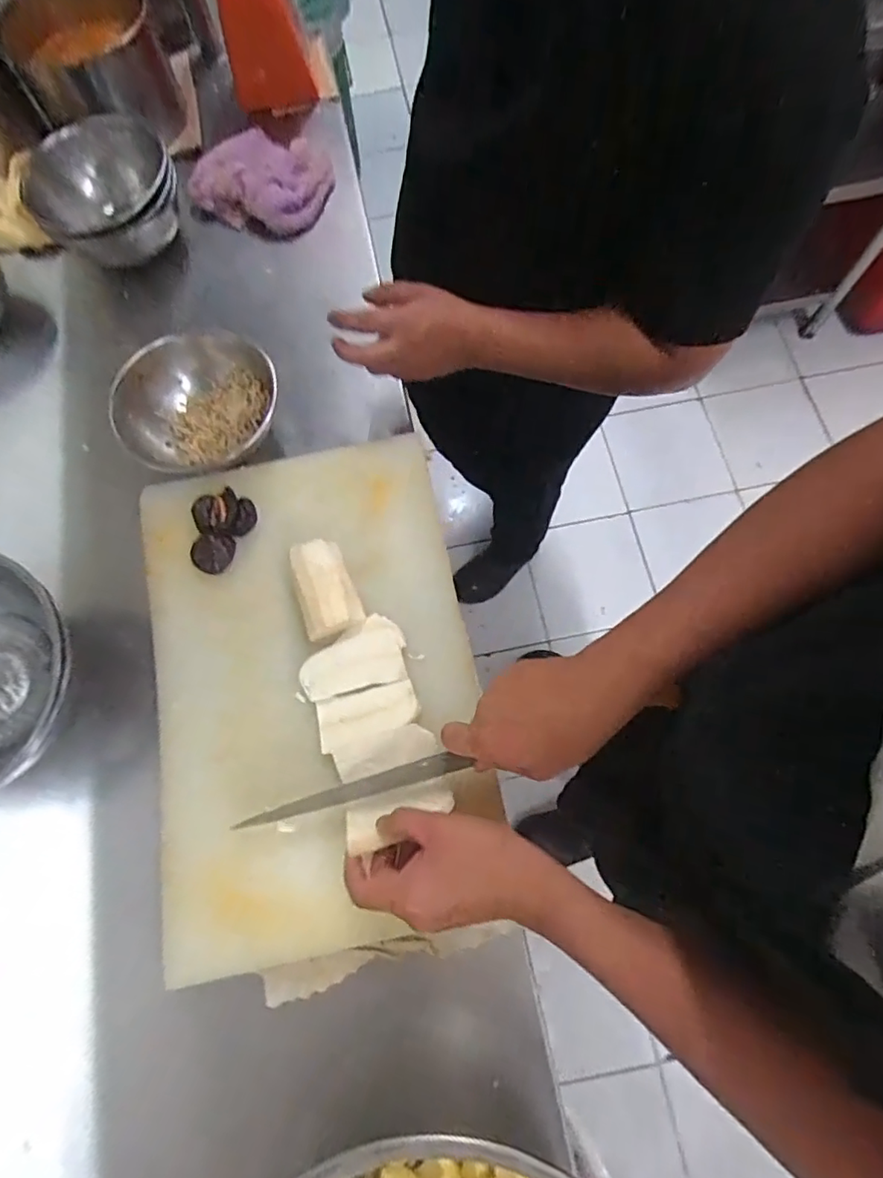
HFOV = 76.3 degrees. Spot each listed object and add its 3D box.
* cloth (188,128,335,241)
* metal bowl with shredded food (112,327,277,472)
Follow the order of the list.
[{"bbox_3d":[-0.229,-0.557,0.757,0.155,0.050,0.154,25,75,9],"label":"cloth"},{"bbox_3d":[-0.257,-0.192,0.607,0.164,0.091,0.139,-21,73,-5],"label":"metal bowl with shredded food"}]

